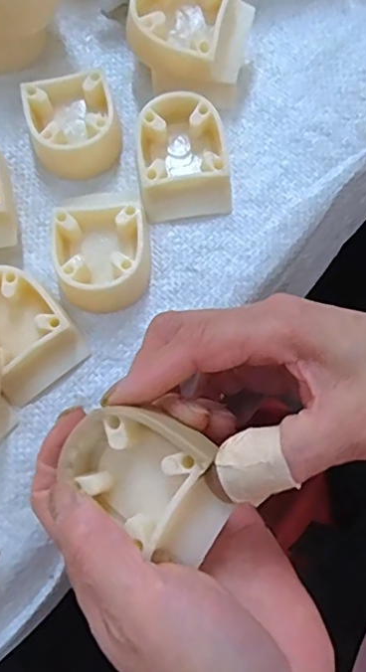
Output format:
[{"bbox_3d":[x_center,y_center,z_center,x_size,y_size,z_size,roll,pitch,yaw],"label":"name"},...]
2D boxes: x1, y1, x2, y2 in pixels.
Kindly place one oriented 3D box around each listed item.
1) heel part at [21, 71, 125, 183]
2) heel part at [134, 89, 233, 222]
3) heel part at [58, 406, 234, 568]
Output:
[{"bbox_3d":[-0.057,-0.112,0.295,0.045,0.022,0.051,-19,79,-5],"label":"heel part"},{"bbox_3d":[0.001,-0.093,0.288,0.048,0.022,0.057,-6,78,-2],"label":"heel part"},{"bbox_3d":[-0.011,0.050,0.201,0.060,0.025,0.040,39,80,7],"label":"heel part"}]

